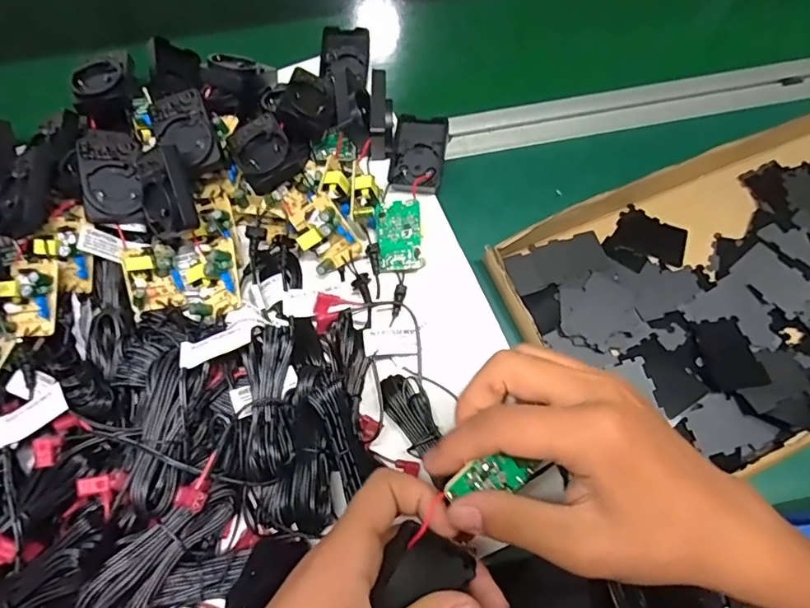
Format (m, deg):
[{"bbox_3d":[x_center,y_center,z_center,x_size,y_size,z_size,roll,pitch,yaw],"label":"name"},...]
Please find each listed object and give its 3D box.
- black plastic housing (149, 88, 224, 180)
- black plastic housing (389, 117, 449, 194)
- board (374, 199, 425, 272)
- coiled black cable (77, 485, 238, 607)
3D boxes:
[{"bbox_3d":[-0.155,-0.121,0.366,0.037,0.013,0.064,-20,71,-7],"label":"black plastic housing"},{"bbox_3d":[0.010,-0.118,0.406,0.041,0.014,0.058,11,88,11],"label":"black plastic housing"},{"bbox_3d":[-0.004,-0.050,0.385,0.033,0.016,0.051,-5,83,13],"label":"board"},{"bbox_3d":[-0.136,0.141,0.291,0.033,0.015,0.092,41,60,13],"label":"coiled black cable"}]

